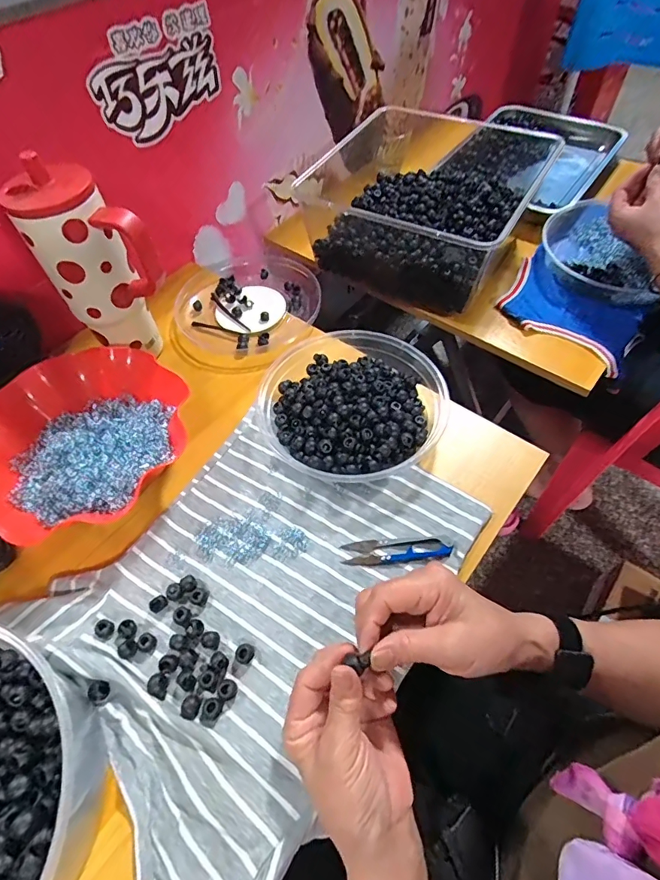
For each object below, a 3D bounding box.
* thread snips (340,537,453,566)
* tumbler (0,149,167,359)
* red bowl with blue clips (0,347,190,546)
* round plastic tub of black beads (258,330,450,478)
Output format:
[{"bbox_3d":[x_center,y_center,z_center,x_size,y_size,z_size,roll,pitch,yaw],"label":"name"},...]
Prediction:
[{"bbox_3d":[0.062,0.103,0.417,0.098,0.008,0.024,-3,56,1],"label":"thread snips"},{"bbox_3d":[-0.245,-0.171,0.492,0.096,0.217,0.108,-39,62,-21],"label":"tumbler"},{"bbox_3d":[-0.260,0.001,0.471,0.212,0.061,0.210,-2,56,2],"label":"red bowl with blue clips"},{"bbox_3d":[0.020,-0.045,0.500,0.190,0.037,0.196,-2,56,2],"label":"round plastic tub of black beads"}]

